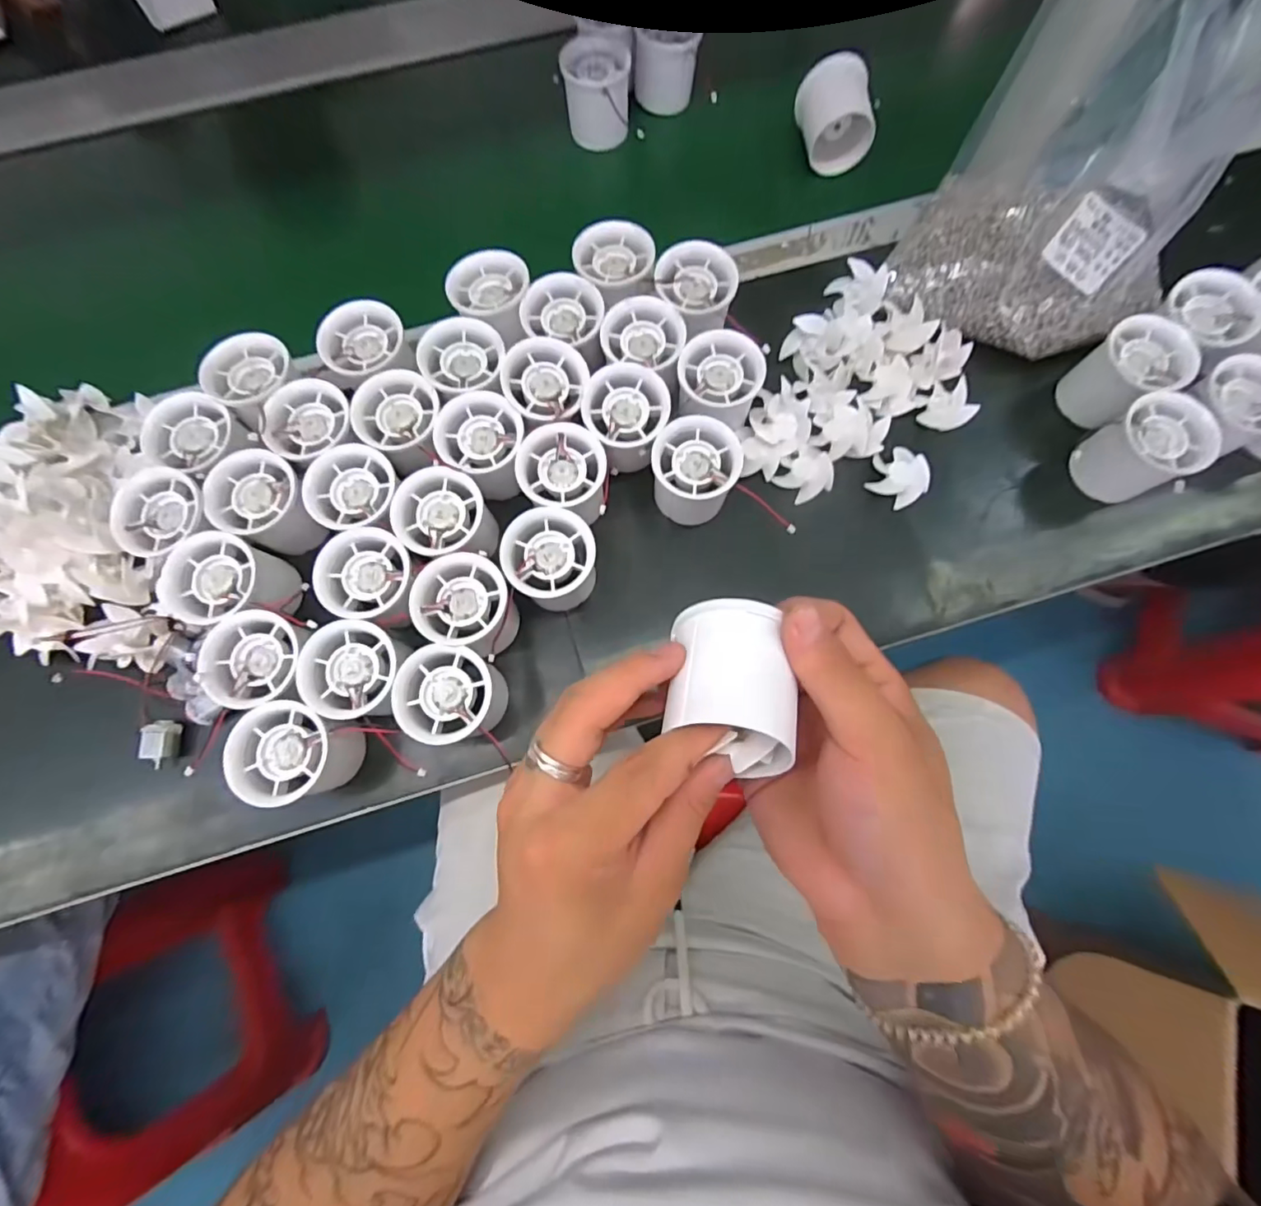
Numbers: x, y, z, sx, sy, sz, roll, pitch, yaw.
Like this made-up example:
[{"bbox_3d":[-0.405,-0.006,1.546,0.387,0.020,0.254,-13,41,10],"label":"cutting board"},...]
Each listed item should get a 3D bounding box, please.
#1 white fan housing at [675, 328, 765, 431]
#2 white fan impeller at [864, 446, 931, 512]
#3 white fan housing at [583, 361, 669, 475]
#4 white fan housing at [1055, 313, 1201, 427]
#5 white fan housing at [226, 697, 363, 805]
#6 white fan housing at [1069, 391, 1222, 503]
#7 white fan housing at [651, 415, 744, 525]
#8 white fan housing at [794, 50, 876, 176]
[{"bbox_3d":[0.060,-0.147,0.383,0.054,0.054,0.054,2,76,1],"label":"white fan housing"},{"bbox_3d":[0.191,-0.090,0.391,0.040,0.017,0.035,43,80,10],"label":"white fan impeller"},{"bbox_3d":[-0.003,-0.122,0.371,0.053,0.045,0.057,-2,76,0],"label":"white fan housing"},{"bbox_3d":[0.343,-0.157,0.384,0.055,0.055,0.053,0,76,1],"label":"white fan housing"},{"bbox_3d":[-0.197,0.090,0.330,0.061,0.047,0.056,7,76,3],"label":"white fan housing"},{"bbox_3d":[0.343,-0.101,0.372,0.052,0.060,0.053,0,76,1],"label":"white fan housing"},{"bbox_3d":[0.043,-0.087,0.368,0.054,0.049,0.053,0,76,1],"label":"white fan housing"},{"bbox_3d":[0.166,-0.394,0.446,0.050,0.054,0.060,-14,76,-3],"label":"white fan housing"}]

